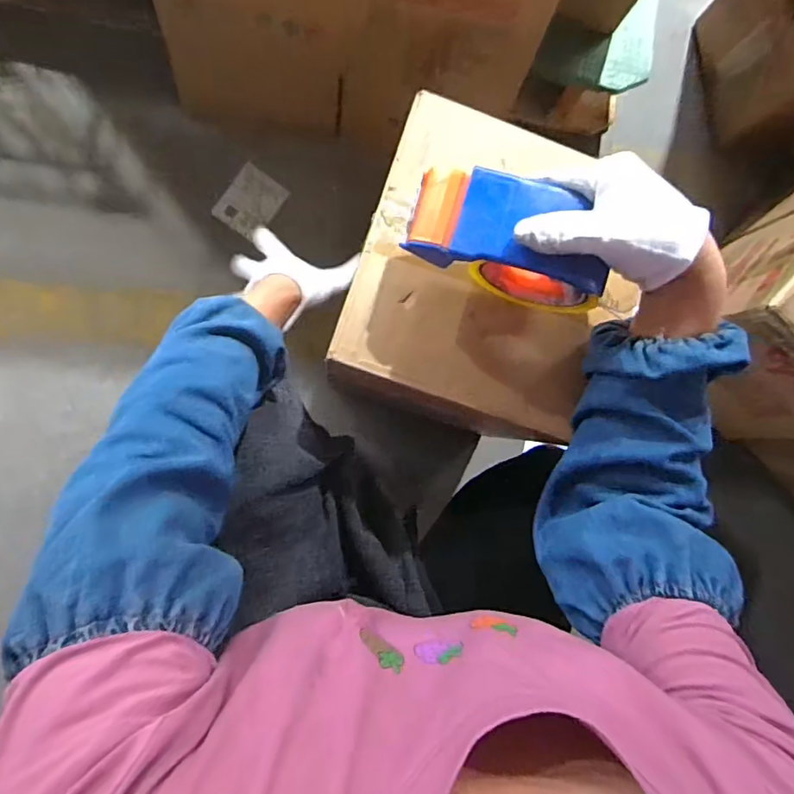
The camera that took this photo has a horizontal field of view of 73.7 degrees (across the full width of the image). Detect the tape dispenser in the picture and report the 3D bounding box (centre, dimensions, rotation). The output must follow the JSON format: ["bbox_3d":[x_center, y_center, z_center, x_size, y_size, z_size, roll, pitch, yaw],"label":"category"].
[{"bbox_3d":[0.074,-0.109,0.377,0.132,0.083,0.066,15,85,-8],"label":"tape dispenser"}]

